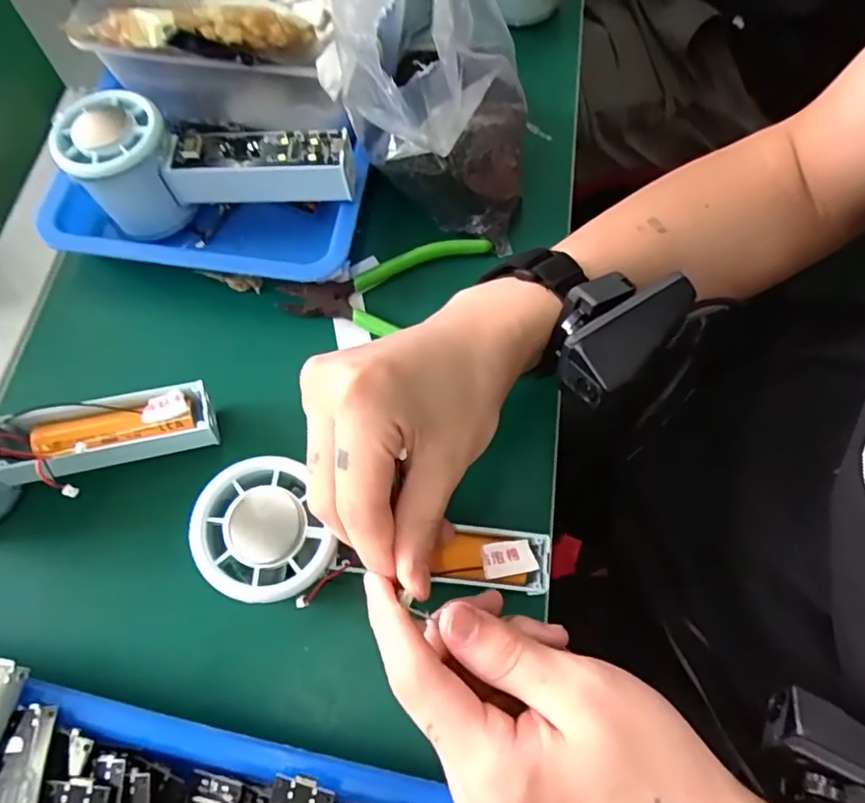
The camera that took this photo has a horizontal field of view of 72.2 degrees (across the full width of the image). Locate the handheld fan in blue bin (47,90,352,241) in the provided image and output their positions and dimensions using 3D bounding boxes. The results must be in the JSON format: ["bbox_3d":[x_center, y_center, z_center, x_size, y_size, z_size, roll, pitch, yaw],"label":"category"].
[{"bbox_3d":[-0.121,-0.130,0.334,0.149,0.062,0.051,-4,68,-2],"label":"handheld fan in blue bin"}]

